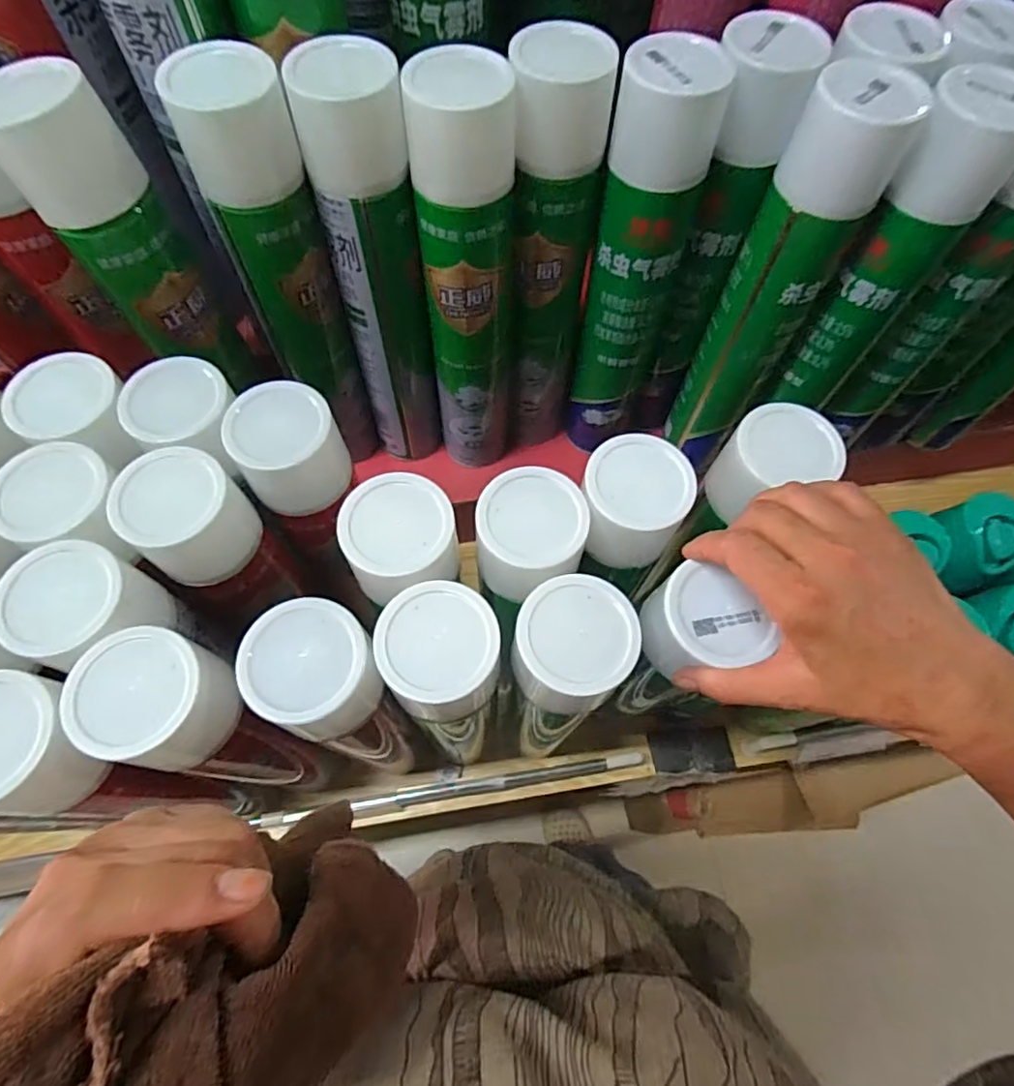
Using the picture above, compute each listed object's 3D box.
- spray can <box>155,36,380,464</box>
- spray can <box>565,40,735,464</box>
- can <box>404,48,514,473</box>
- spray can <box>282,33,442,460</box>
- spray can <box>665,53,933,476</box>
[{"bbox_3d":[-0.160,-0.186,0.466,0.070,0.323,0.063,11,66,3],"label":"spray can"},{"bbox_3d":[0.098,-0.197,0.481,0.077,0.325,0.060,11,67,3],"label":"spray can"},{"bbox_3d":[-0.029,-0.179,0.473,0.066,0.332,0.060,1,66,-2],"label":"can"},{"bbox_3d":[-0.094,-0.188,0.473,0.065,0.329,0.065,-3,67,-4],"label":"spray can"},{"bbox_3d":[0.201,-0.182,0.473,0.075,0.318,0.063,27,68,9],"label":"spray can"}]

